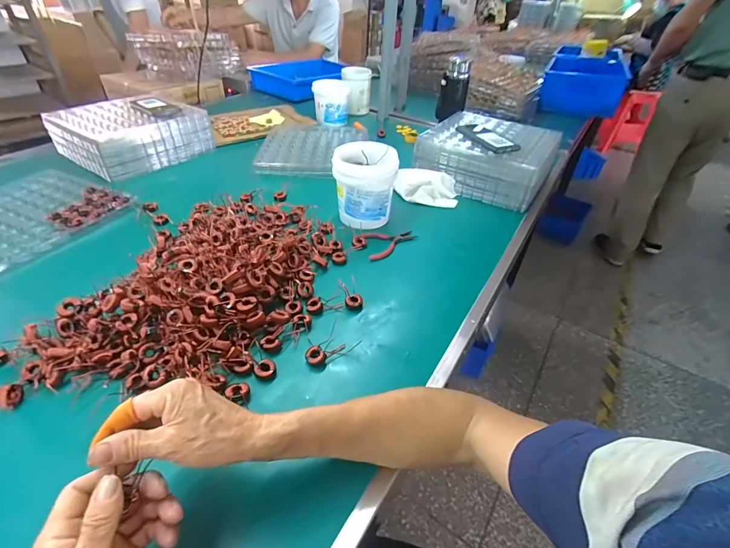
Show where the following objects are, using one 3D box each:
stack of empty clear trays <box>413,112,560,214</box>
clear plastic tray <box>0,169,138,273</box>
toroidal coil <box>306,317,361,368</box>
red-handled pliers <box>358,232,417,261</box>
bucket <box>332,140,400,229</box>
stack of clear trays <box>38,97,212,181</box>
[{"bbox_3d":[0.315,-0.298,0.909,0.294,0.117,0.279,27,45,26],"label":"stack of empty clear trays"},{"bbox_3d":[-0.677,-0.119,0.710,0.285,0.022,0.285,19,42,18],"label":"clear plastic tray"},{"bbox_3d":[-0.054,0.095,0.497,0.073,0.016,0.056,-25,48,-29],"label":"toroidal coil"},{"bbox_3d":[0.046,-0.065,0.690,0.119,0.011,0.069,-20,45,-25],"label":"red-handled pliers"},{"bbox_3d":[-0.001,-0.173,0.717,0.122,0.138,0.122,2,40,-2],"label":"bucket"},{"bbox_3d":[-0.607,-0.376,0.938,0.255,0.095,0.297,27,46,26],"label":"stack of clear trays"}]

